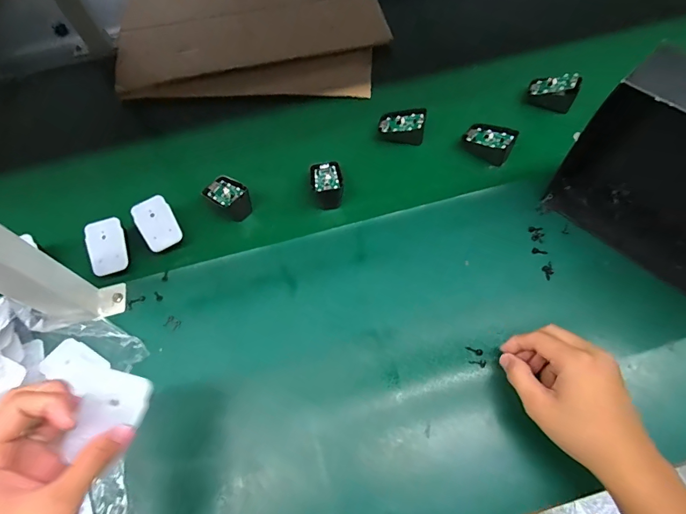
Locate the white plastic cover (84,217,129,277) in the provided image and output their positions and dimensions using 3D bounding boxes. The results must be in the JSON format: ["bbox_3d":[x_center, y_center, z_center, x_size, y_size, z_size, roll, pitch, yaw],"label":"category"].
[{"bbox_3d":[-0.296,-0.013,0.486,0.042,0.005,0.069,-15,85,-12],"label":"white plastic cover"}]

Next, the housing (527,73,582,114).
[{"bbox_3d":[0.315,-0.249,0.580,0.065,0.046,0.034,33,68,18],"label":"housing"}]

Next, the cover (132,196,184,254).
[{"bbox_3d":[-0.240,-0.043,0.498,0.045,0.006,0.069,-28,87,-17],"label":"cover"}]

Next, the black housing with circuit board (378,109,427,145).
[{"bbox_3d":[0.087,-0.194,0.572,0.069,0.037,0.046,10,63,8],"label":"black housing with circuit board"}]

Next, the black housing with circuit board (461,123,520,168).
[{"bbox_3d":[0.206,-0.166,0.547,0.070,0.033,0.047,37,70,20],"label":"black housing with circuit board"}]

